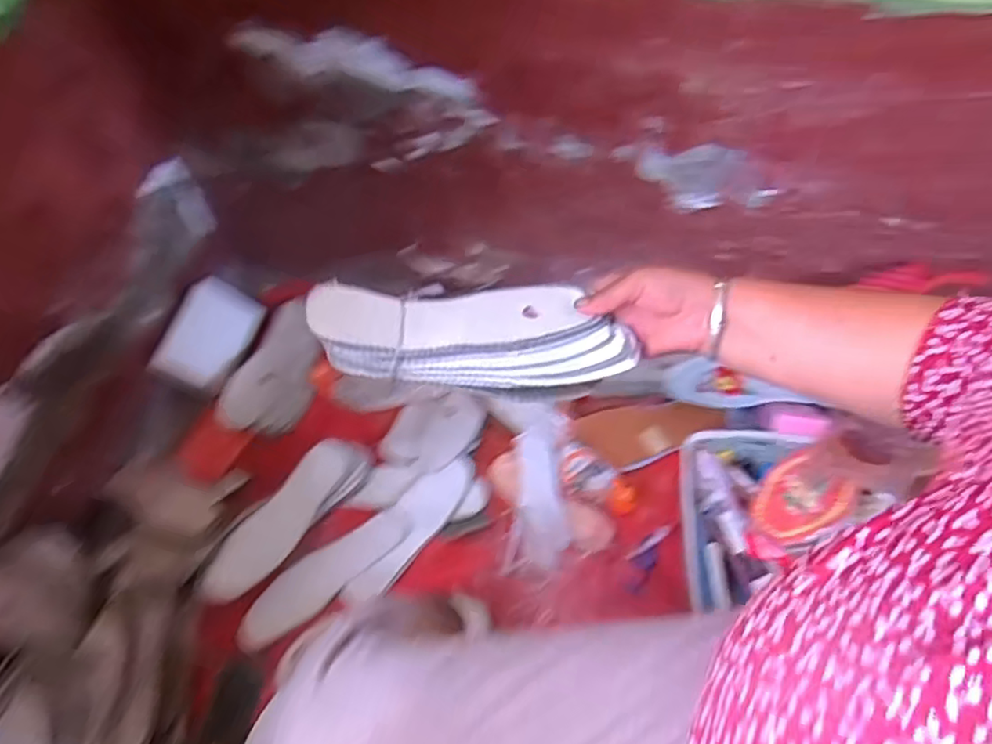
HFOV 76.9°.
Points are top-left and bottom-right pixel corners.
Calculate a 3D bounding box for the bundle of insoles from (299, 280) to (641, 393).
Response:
[{"bbox_3d":[-0.018,-0.033,0.510,0.252,0.040,0.093,3,52,-6],"label":"bundle of insoles"}]

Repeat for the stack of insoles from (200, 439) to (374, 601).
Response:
[{"bbox_3d":[-0.276,0.184,0.816,0.248,0.028,0.071,-46,104,-26],"label":"stack of insoles"}]

